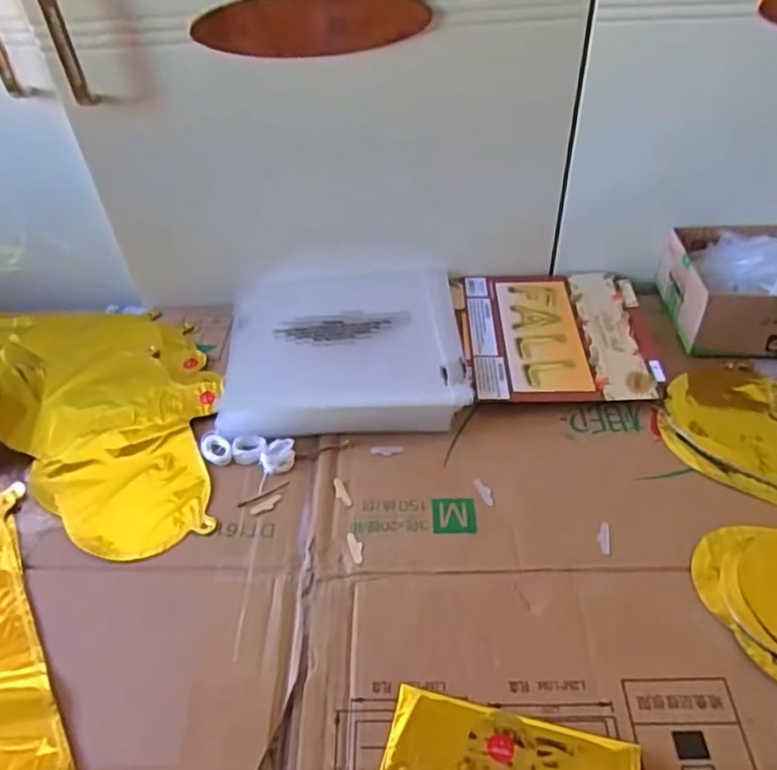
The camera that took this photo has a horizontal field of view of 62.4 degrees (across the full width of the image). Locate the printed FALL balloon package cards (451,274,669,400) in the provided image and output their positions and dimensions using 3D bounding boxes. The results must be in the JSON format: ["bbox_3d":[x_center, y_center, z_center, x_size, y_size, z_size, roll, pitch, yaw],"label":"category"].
[{"bbox_3d":[0.161,-0.052,0.636,0.179,0.012,0.186,-1,45,3],"label":"printed FALL balloon package cards"}]

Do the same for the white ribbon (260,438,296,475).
[{"bbox_3d":[-0.093,0.060,0.540,0.027,0.010,0.028,-6,45,-3],"label":"white ribbon"}]

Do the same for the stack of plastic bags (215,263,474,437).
[{"bbox_3d":[-0.041,-0.048,0.630,0.218,0.024,0.229,-2,45,1],"label":"stack of plastic bags"}]

